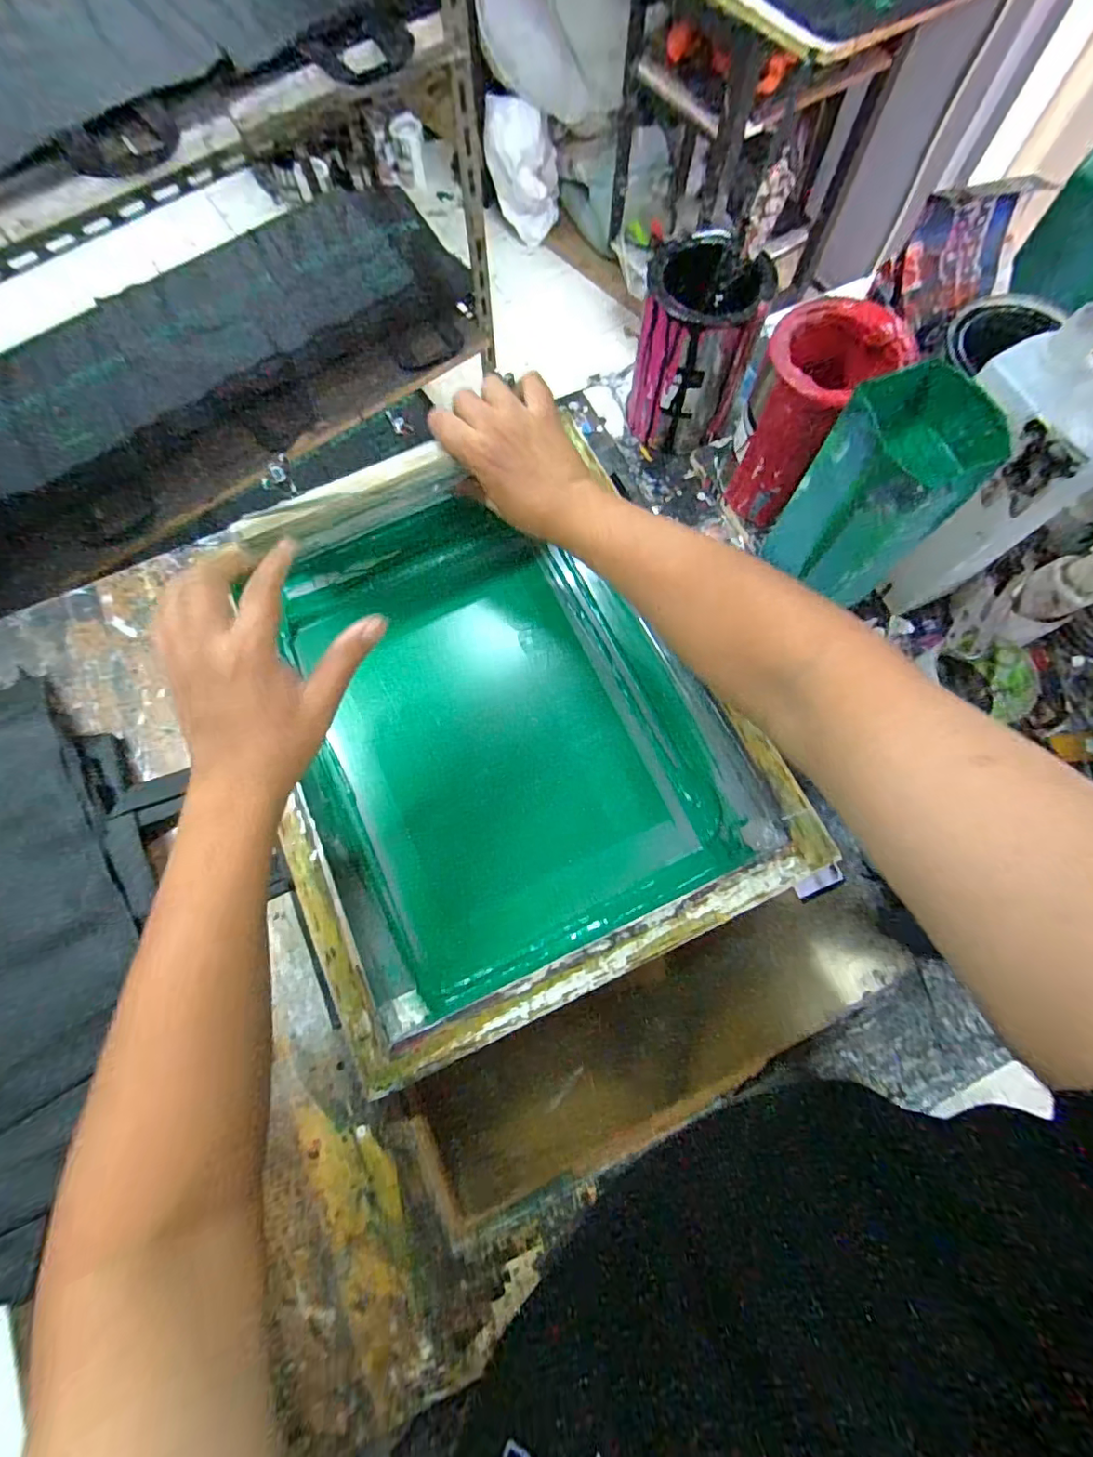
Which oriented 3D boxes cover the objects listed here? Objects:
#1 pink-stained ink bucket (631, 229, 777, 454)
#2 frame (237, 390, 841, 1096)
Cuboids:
[{"bbox_3d":[0.139,-0.351,0.503,0.104,0.154,0.089,14,75,6],"label":"pink-stained ink bucket"},{"bbox_3d":[-0.053,-0.029,0.487,0.382,0.063,0.511,-23,74,-5],"label":"frame"}]

